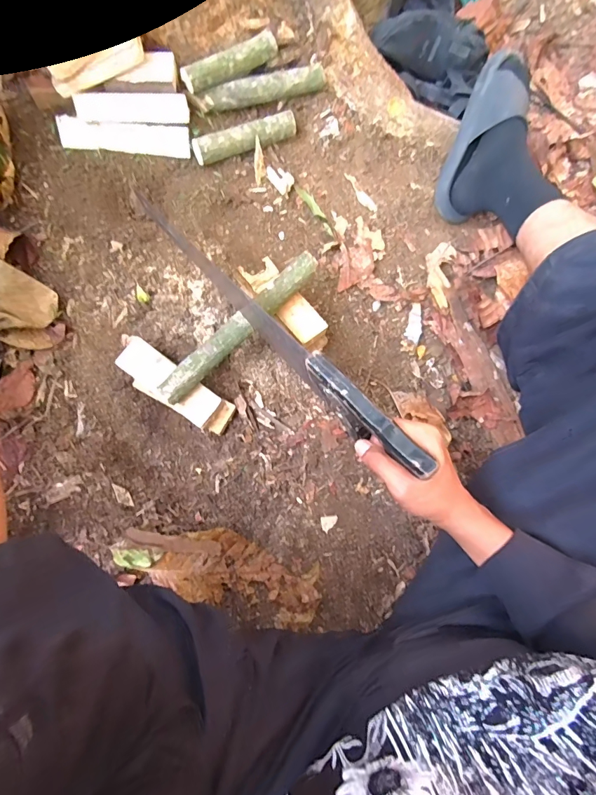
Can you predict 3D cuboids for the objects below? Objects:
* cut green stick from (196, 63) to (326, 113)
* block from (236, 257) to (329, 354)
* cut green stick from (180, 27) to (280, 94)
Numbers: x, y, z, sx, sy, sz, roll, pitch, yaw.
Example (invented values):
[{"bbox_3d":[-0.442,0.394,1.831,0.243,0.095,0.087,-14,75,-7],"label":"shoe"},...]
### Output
[{"bbox_3d":[-0.058,-0.497,0.654,0.207,0.033,0.028,-18,78,-5],"label":"cut green stick"},{"bbox_3d":[-0.021,-0.137,0.624,0.061,0.072,0.162,-38,81,-8],"label":"block"},{"bbox_3d":[-0.102,-0.516,0.619,0.153,0.032,0.026,-31,80,-7],"label":"cut green stick"}]

